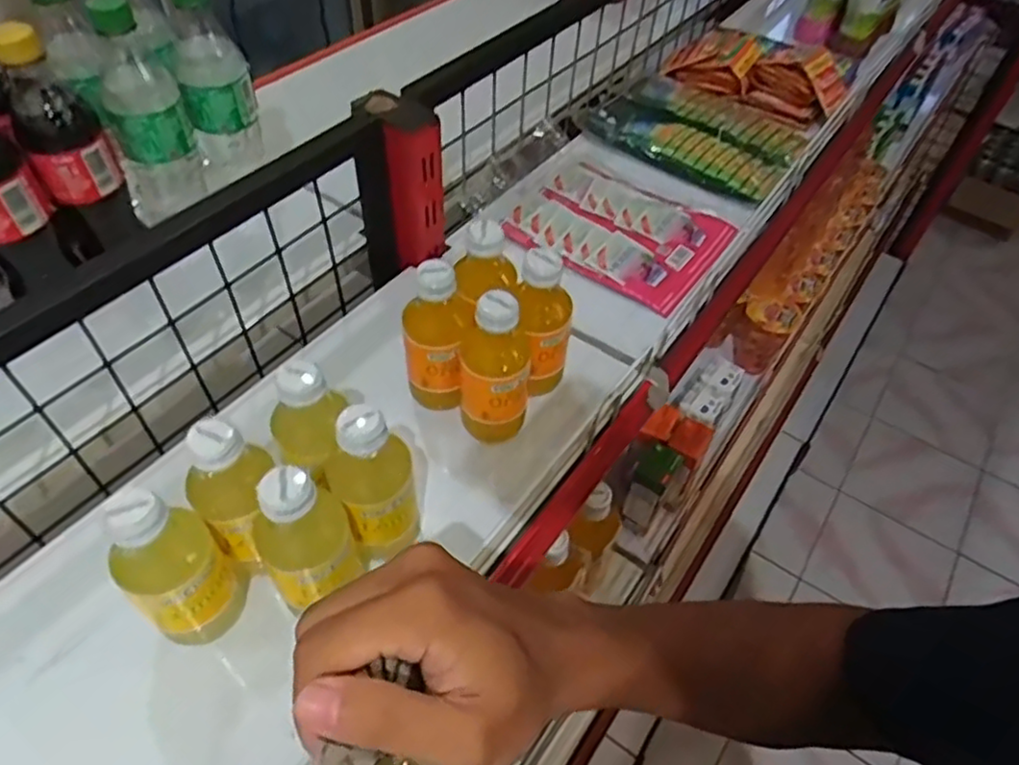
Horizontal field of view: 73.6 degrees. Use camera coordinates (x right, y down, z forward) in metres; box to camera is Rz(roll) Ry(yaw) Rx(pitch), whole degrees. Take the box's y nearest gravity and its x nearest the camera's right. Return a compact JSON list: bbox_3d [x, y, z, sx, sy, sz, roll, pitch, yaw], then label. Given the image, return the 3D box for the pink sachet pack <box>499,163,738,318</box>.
[{"bbox_3d":[0.110,-0.152,0.692,0.190,0.024,0.150,29,55,20],"label":"pink sachet pack"}]

